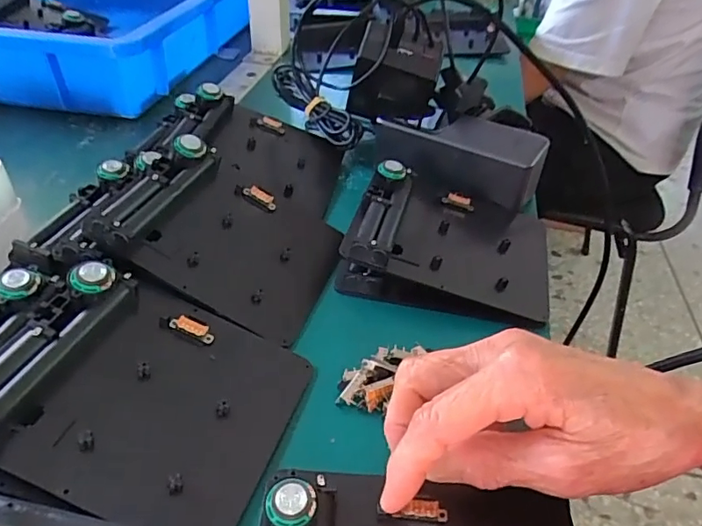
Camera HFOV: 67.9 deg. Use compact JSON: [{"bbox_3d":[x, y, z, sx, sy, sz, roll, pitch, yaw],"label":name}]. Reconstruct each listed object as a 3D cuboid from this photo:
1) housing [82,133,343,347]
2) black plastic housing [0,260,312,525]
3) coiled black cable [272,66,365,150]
[{"bbox_3d":[-0.075,-0.019,0.328,0.131,0.021,0.110,35,40,-7],"label":"housing"},{"bbox_3d":[-0.096,0.059,0.246,0.136,0.024,0.110,27,43,-1],"label":"black plastic housing"},{"bbox_3d":[-0.030,-0.139,0.469,0.028,0.044,0.104,-28,48,-30],"label":"coiled black cable"}]

